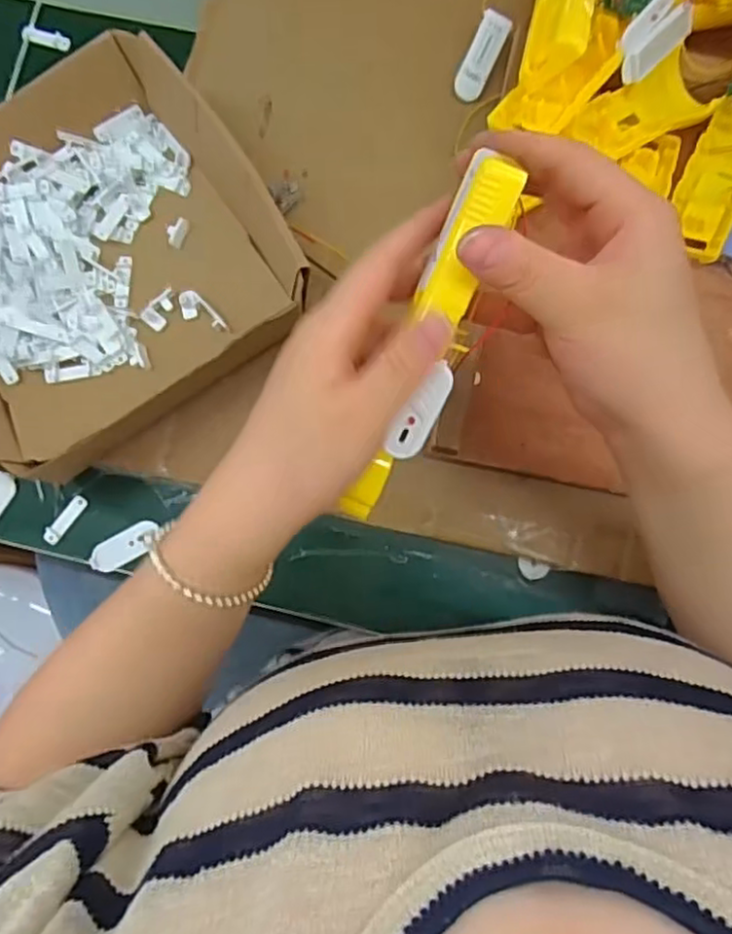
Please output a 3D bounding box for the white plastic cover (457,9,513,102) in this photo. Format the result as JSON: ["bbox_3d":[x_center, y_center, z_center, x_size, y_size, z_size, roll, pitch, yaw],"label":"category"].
[{"bbox_3d":[0.081,-0.285,0.466,0.018,0.006,0.056,27,107,5],"label":"white plastic cover"}]

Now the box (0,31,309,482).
[{"bbox_3d":[-0.182,-0.138,0.443,0.233,0.056,0.228,-35,82,-4],"label":"box"}]

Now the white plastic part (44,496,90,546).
[{"bbox_3d":[-0.206,0.036,0.459,0.011,0.005,0.038,36,84,6],"label":"white plastic part"}]

